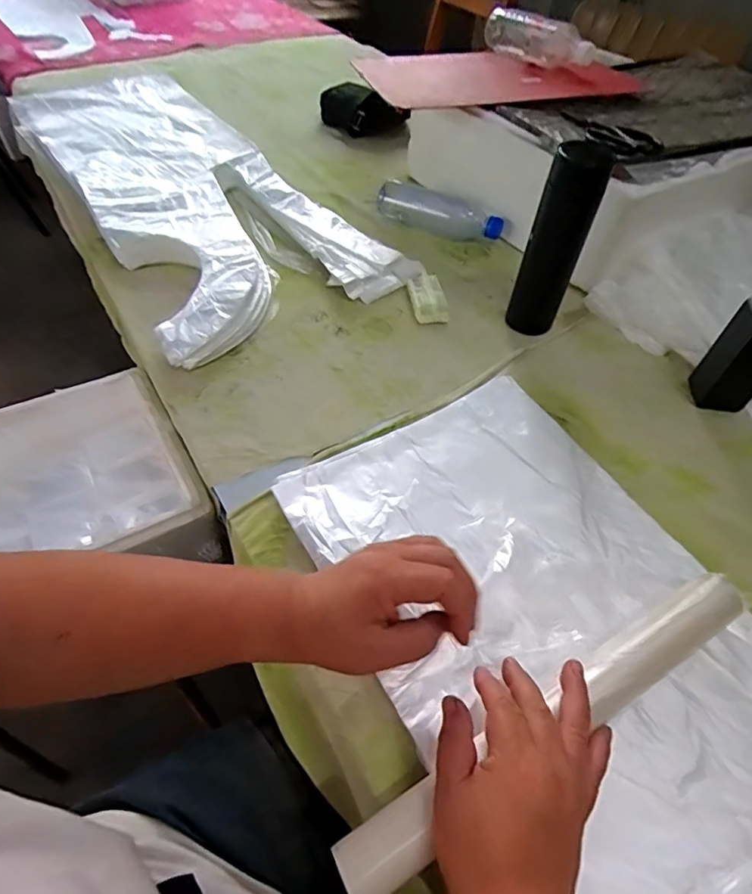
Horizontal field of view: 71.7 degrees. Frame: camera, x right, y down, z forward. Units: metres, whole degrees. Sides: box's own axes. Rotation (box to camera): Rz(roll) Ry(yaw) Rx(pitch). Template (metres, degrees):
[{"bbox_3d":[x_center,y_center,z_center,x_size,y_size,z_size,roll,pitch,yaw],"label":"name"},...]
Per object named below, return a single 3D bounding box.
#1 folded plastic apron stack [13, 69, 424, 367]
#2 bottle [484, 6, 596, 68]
[{"bbox_3d":[-0.338,-0.466,0.906,0.362,0.048,0.880,-26,57,-23],"label":"folded plastic apron stack"},{"bbox_3d":[0.297,-0.729,0.936,0.074,0.057,0.247,-21,55,-19],"label":"bottle"}]

